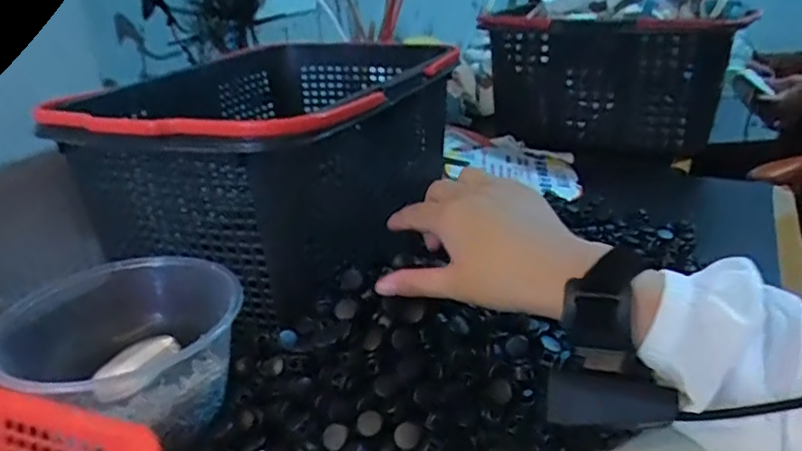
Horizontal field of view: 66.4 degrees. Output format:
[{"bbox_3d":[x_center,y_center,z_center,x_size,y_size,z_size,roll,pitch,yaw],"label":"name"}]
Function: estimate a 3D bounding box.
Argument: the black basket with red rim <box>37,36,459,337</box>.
[{"bbox_3d":[-0.107,-0.069,0.554,0.231,0.139,0.342,7,26,22],"label":"black basket with red rim"}]

